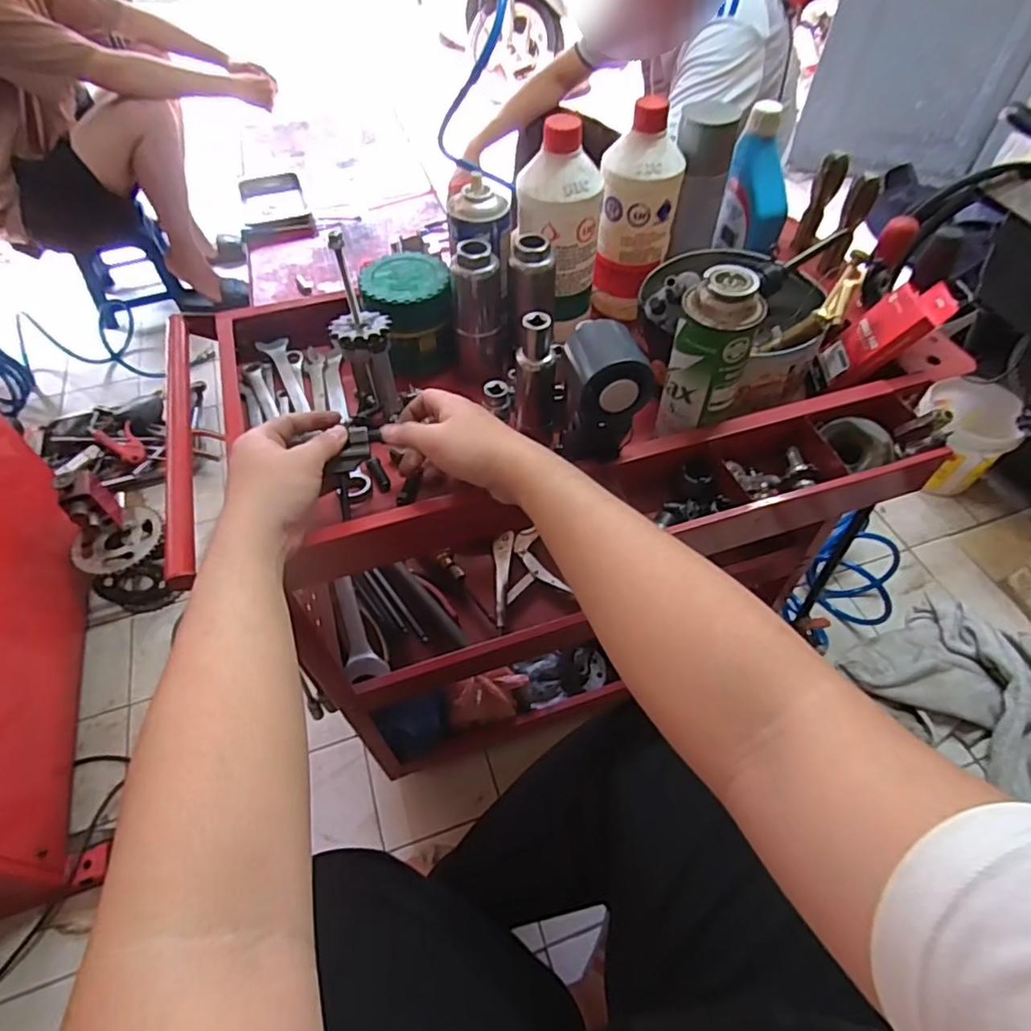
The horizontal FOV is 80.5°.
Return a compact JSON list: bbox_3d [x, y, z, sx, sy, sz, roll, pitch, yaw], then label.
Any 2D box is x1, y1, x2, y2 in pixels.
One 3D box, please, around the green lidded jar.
[{"bbox_3d":[-0.117,-0.227,0.680,0.094,0.083,0.107,-7,54,-5],"label":"green lidded jar"}]

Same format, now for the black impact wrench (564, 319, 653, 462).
[{"bbox_3d":[0.072,-0.099,0.506,0.059,0.122,0.092,-1,54,0],"label":"black impact wrench"}]

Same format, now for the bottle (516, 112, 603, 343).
[{"bbox_3d":[0.047,-0.297,0.663,0.075,0.210,0.069,34,61,23],"label":"bottle"}]

